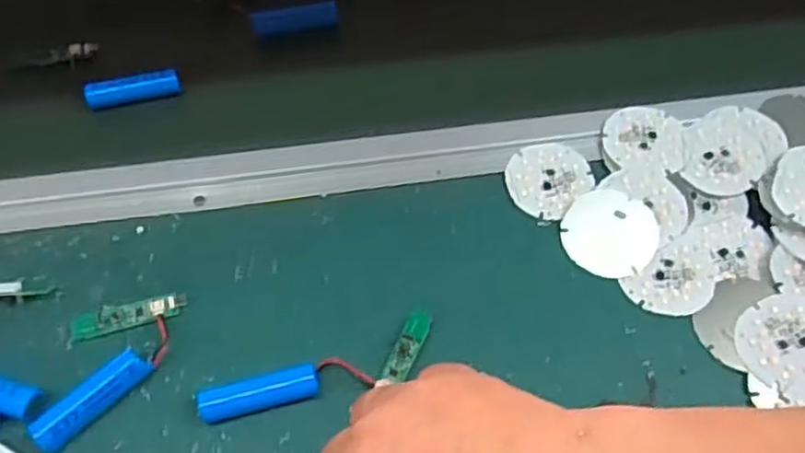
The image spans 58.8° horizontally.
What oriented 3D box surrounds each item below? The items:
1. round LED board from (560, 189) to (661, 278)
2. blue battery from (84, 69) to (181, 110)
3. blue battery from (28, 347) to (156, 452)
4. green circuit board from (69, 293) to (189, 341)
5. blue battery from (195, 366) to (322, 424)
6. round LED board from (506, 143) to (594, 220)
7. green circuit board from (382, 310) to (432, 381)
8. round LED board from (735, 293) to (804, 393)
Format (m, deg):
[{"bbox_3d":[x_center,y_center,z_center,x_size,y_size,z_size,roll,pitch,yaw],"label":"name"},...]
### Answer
[{"bbox_3d":[0.137,0.003,0.471,0.060,0.007,0.061,1,60,-1],"label":"round LED board"},{"bbox_3d":[-0.198,-0.100,0.525,0.066,0.015,0.016,-13,61,-9],"label":"blue battery"},{"bbox_3d":[-0.174,0.098,0.403,0.020,0.018,0.067,40,66,19],"label":"blue battery"},{"bbox_3d":[-0.167,0.054,0.434,0.068,0.008,0.017,-10,60,-8],"label":"green circuit board"},{"bbox_3d":[-0.081,0.096,0.407,0.066,0.018,0.019,-13,61,-9],"label":"blue battery"},{"bbox_3d":[0.101,-0.033,0.499,0.060,0.007,0.054,-37,67,-21],"label":"round LED board"},{"bbox_3d":[0.005,0.070,0.426,0.014,0.007,0.046,22,61,11],"label":"green circuit board"},{"bbox_3d":[0.232,0.068,0.425,0.061,0.004,0.058,-8,55,12],"label":"round LED board"}]

